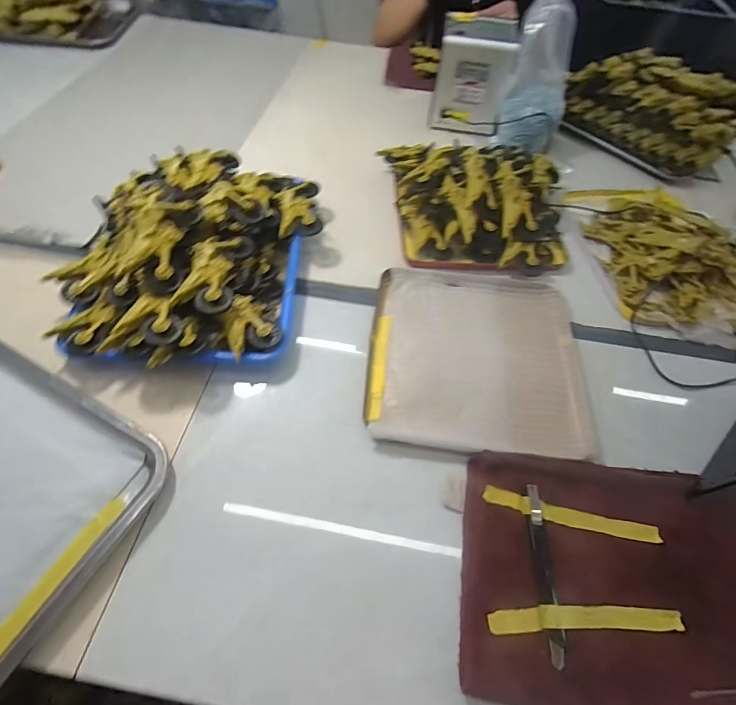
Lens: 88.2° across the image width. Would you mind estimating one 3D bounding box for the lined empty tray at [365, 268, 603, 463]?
[{"bbox_3d":[0.129,-0.004,0.455,0.244,0.014,0.248,7,57,1],"label":"lined empty tray"}]

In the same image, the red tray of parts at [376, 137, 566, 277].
[{"bbox_3d":[0.158,-0.234,0.557,0.281,0.085,0.238,8,57,2],"label":"red tray of parts"}]

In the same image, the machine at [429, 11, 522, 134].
[{"bbox_3d":[0.188,-0.506,0.694,0.123,0.135,0.121,8,57,2],"label":"machine"}]

